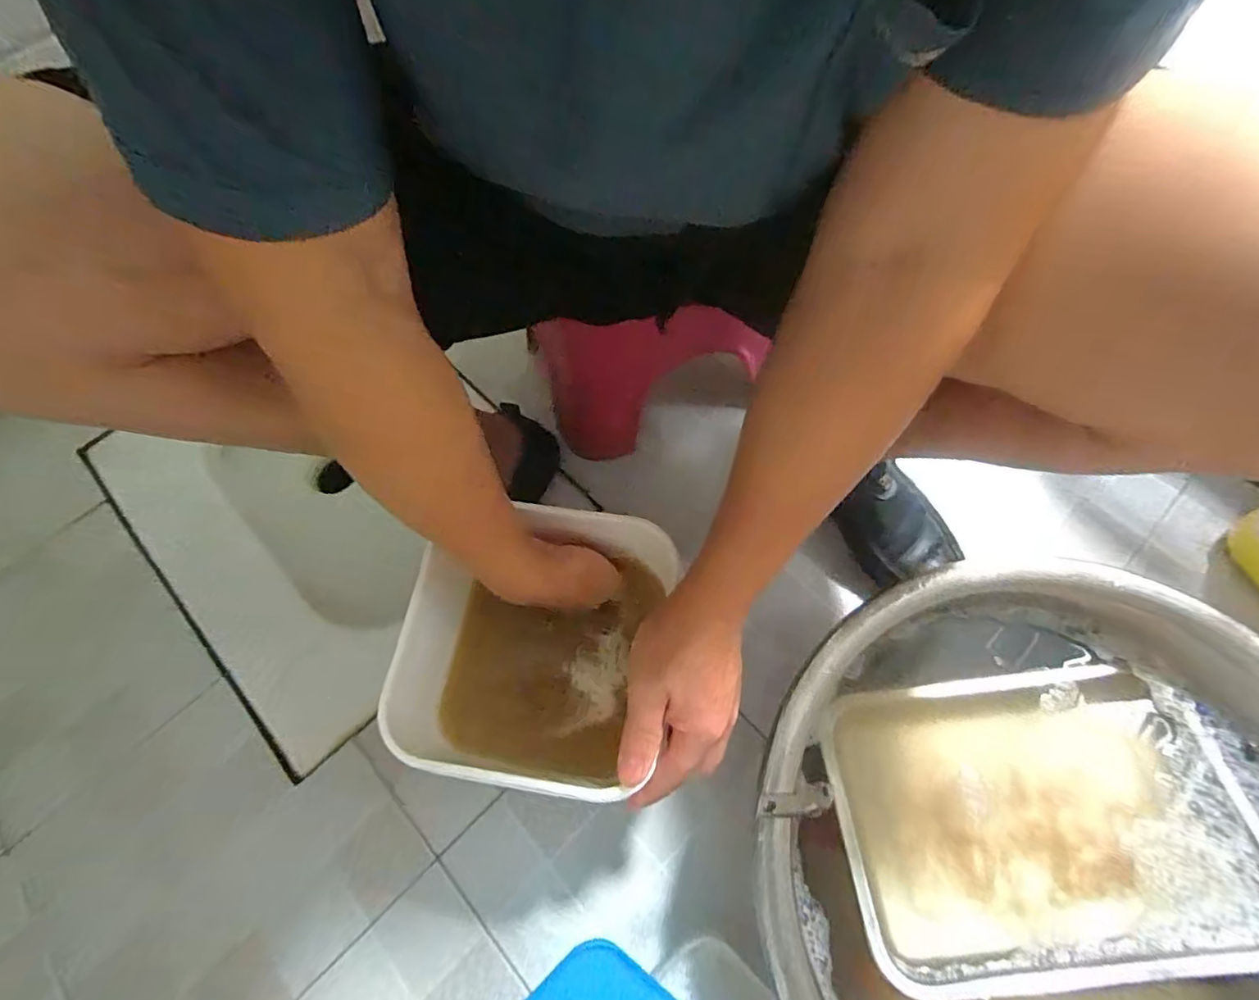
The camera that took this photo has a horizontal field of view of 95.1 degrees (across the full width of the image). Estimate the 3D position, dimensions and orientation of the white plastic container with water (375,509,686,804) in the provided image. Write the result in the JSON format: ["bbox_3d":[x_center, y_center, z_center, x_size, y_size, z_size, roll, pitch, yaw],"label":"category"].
[{"bbox_3d":[-0.077,0.118,0.468,0.183,0.091,0.192,8,67,4],"label":"white plastic container with water"}]

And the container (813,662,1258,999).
[{"bbox_3d":[0.321,0.253,0.463,0.311,0.055,0.203,-7,67,-2],"label":"container"}]

